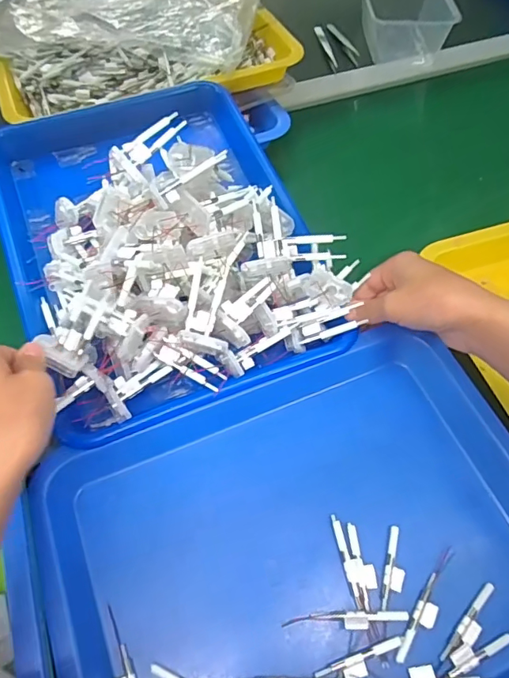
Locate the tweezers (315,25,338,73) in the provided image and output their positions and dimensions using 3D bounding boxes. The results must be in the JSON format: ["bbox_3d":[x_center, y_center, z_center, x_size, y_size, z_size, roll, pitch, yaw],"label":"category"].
[{"bbox_3d":[0.101,-0.412,0.682,0.012,0.009,0.114,-6,57,-7],"label":"tweezers"}]

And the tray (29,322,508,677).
[{"bbox_3d":[0.040,0.155,0.333,0.323,0.062,0.274,-20,60,-15],"label":"tray"}]

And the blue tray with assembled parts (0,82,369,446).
[{"bbox_3d":[-0.087,-0.106,0.408,0.242,0.103,0.320,-21,60,-16],"label":"blue tray with assembled parts"}]

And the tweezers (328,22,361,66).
[{"bbox_3d":[0.128,-0.420,0.689,0.015,0.009,0.104,-14,59,-12],"label":"tweezers"}]

